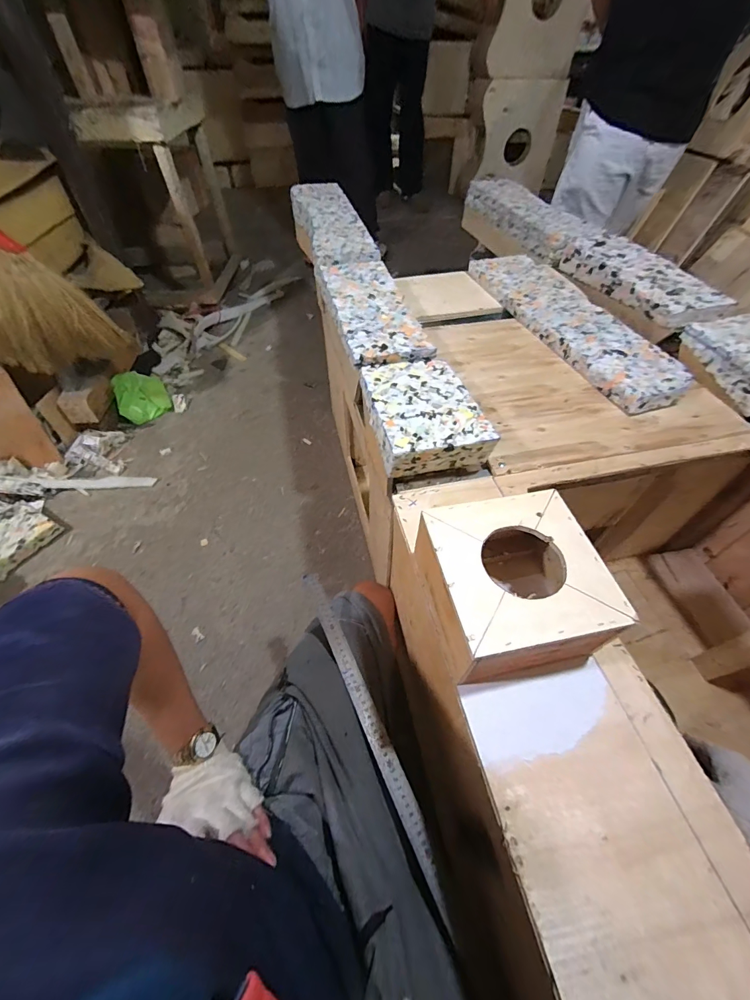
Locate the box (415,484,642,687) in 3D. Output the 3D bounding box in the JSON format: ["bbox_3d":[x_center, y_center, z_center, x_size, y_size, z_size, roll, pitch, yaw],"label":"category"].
[{"bbox_3d":[0.155,0.095,0.445,0.171,0.090,0.176,-10,52,-8],"label":"box"}]

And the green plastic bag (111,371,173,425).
[{"bbox_3d":[-0.823,-0.376,1.353,0.160,0.128,0.158,-27,56,-20],"label":"green plastic bag"}]

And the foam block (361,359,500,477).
[{"bbox_3d":[0.077,-0.147,0.653,0.166,0.059,0.225,-10,52,-8],"label":"foam block"}]

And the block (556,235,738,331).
[{"bbox_3d":[0.655,-0.573,0.977,0.164,0.050,0.481,-13,53,-10],"label":"block"}]

